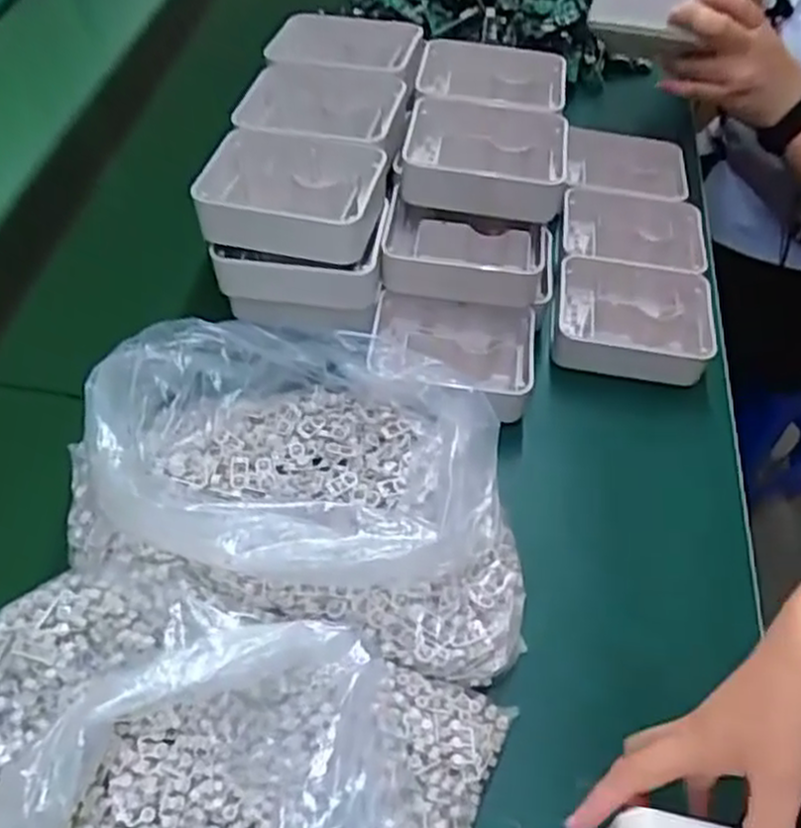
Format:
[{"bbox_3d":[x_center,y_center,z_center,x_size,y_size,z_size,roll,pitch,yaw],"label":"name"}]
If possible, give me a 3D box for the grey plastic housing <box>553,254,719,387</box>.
[{"bbox_3d":[0.197,-0.078,0.647,0.128,0.042,0.101,7,53,2],"label":"grey plastic housing"}]

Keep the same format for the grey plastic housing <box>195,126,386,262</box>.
[{"bbox_3d":[-0.081,-0.166,0.573,0.134,0.041,0.104,6,53,2],"label":"grey plastic housing"}]

